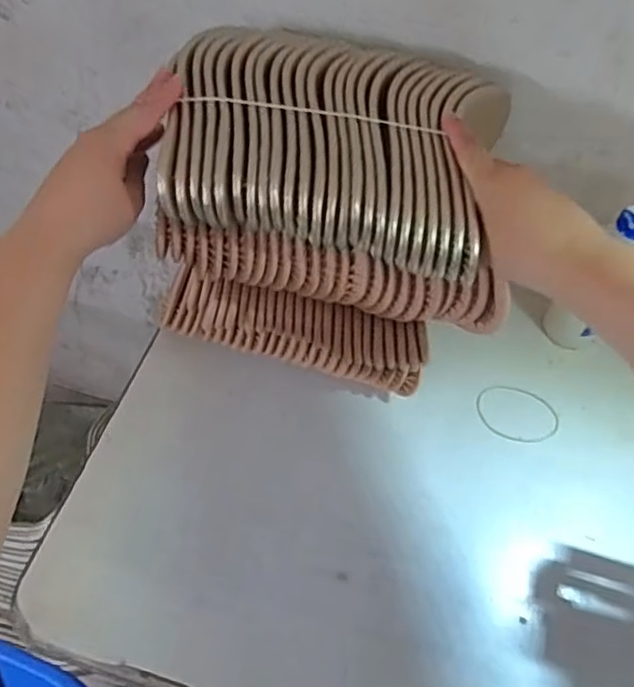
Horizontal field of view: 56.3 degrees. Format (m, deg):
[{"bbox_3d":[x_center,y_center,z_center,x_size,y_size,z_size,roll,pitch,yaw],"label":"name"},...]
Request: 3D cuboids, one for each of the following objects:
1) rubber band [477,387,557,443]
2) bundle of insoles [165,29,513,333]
[{"bbox_3d":[0.207,0.073,0.613,0.084,0.004,0.056,15,70,5],"label":"rubber band"},{"bbox_3d":[0.020,-0.133,0.486,0.277,0.127,0.175,10,56,6],"label":"bundle of insoles"}]

